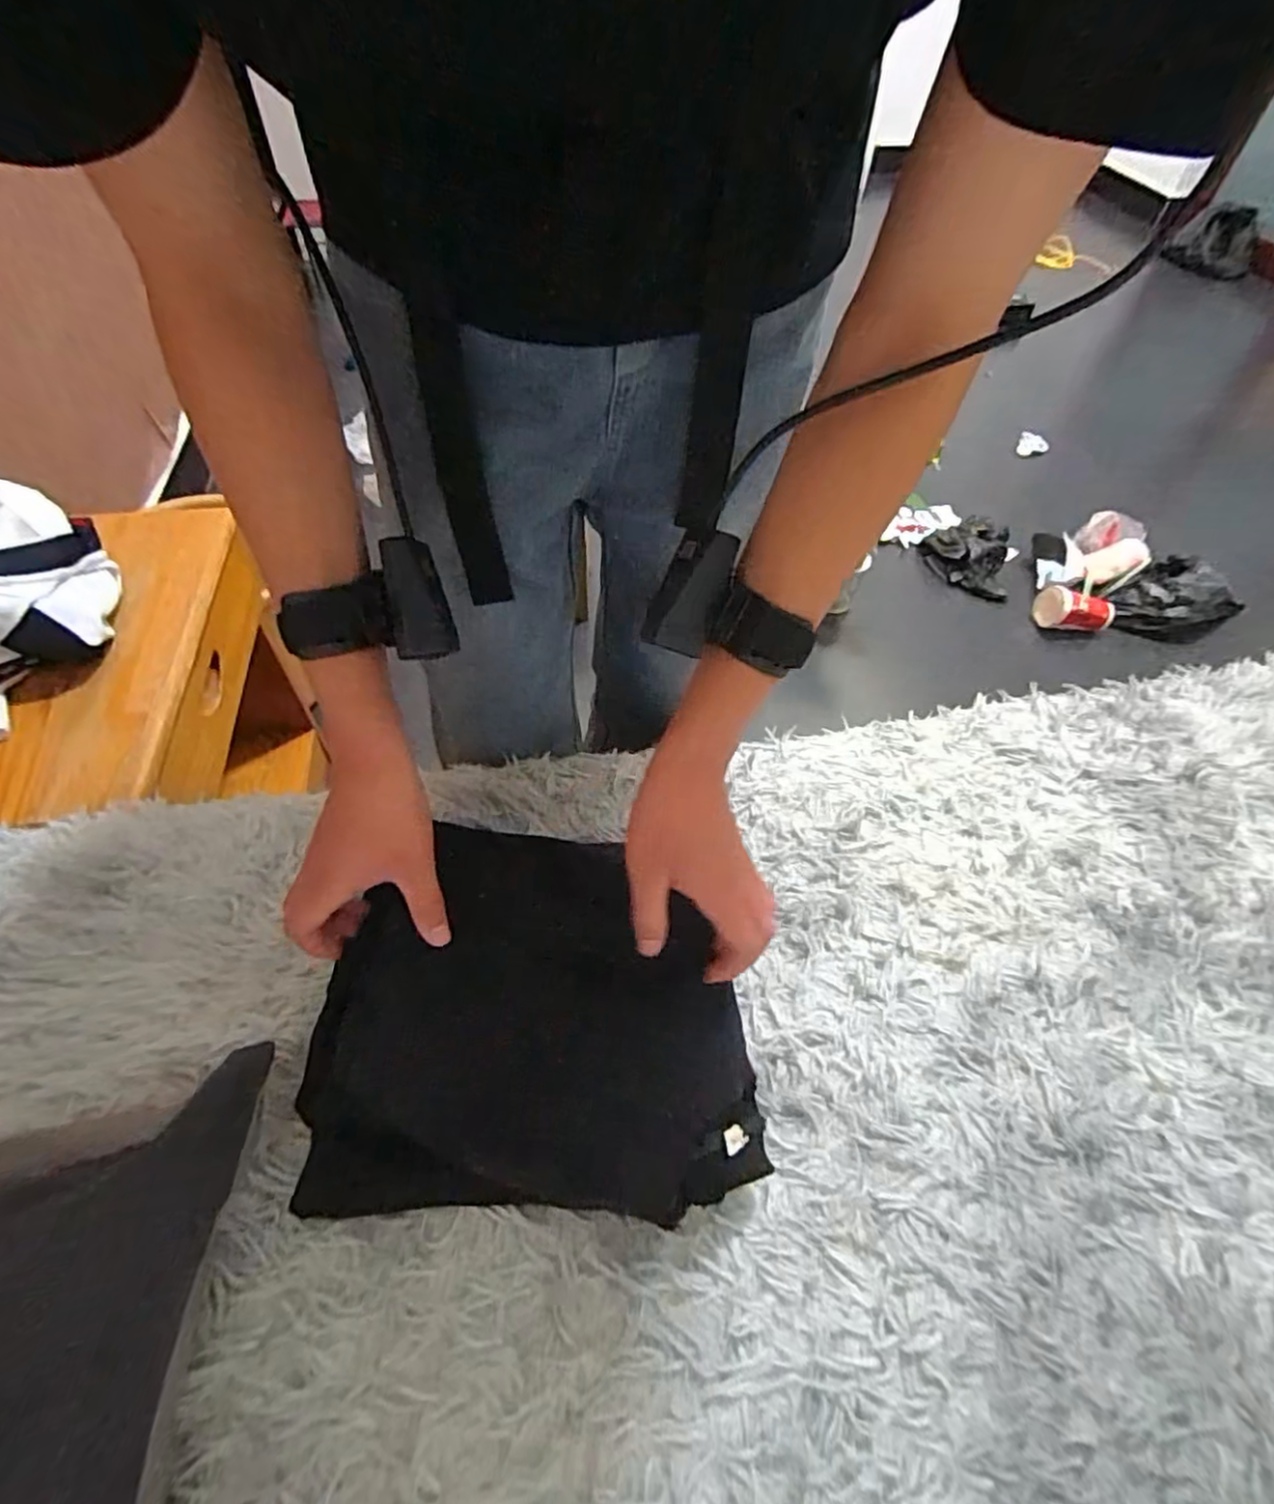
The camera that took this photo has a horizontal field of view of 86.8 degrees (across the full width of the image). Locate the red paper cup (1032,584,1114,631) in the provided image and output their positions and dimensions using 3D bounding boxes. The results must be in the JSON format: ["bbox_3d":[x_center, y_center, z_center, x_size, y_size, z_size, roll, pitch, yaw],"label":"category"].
[{"bbox_3d":[0.937,-0.299,1.454,0.145,0.078,0.088,15,55,8],"label":"red paper cup"}]

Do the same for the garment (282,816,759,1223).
[{"bbox_3d":[-0.062,0.164,0.440,0.273,0.066,0.221,1,54,0],"label":"garment"}]

